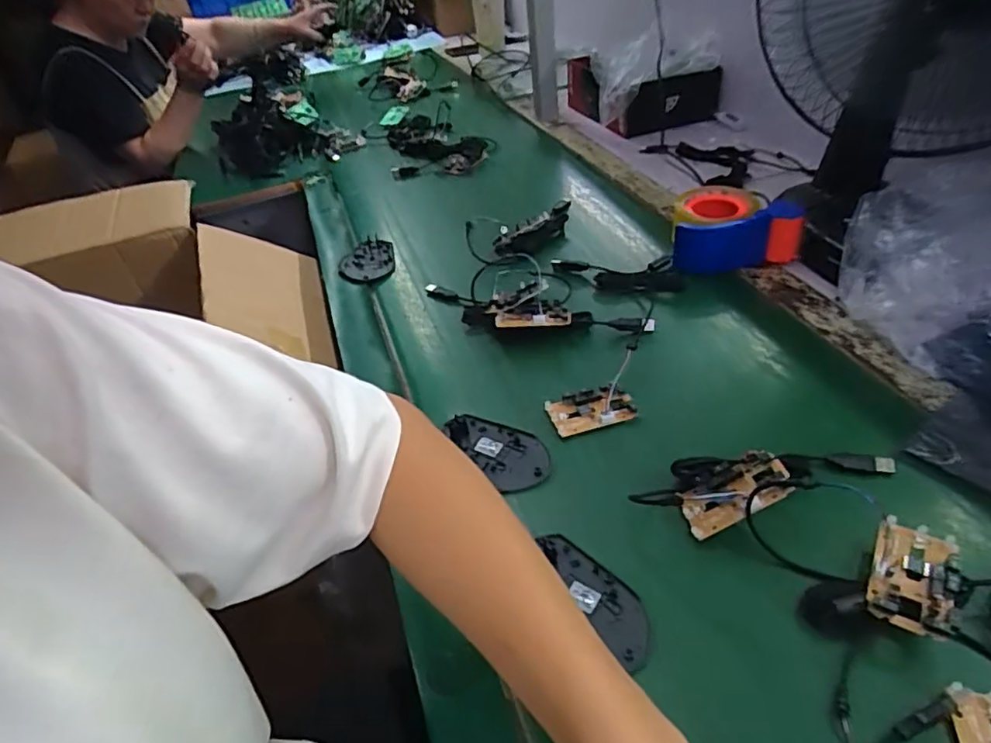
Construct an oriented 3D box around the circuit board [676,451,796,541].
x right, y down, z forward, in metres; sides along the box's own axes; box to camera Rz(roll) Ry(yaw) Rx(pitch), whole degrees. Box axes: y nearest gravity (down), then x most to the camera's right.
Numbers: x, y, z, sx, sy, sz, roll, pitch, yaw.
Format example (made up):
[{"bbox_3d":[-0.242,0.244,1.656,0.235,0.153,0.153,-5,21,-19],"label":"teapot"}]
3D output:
[{"bbox_3d":[0.175,0.089,0.444,0.079,0.014,0.044,-32,44,7],"label":"circuit board"}]

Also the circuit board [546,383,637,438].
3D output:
[{"bbox_3d":[0.089,0.035,0.554,0.079,0.013,0.040,-12,39,-7],"label":"circuit board"}]

